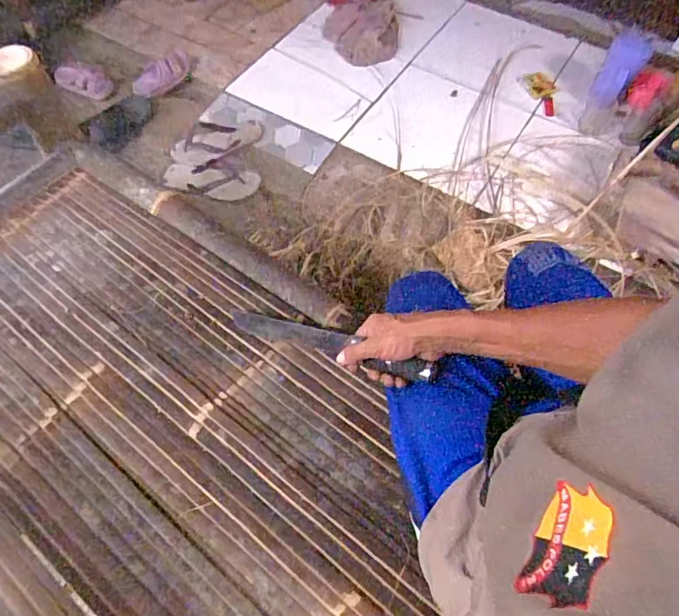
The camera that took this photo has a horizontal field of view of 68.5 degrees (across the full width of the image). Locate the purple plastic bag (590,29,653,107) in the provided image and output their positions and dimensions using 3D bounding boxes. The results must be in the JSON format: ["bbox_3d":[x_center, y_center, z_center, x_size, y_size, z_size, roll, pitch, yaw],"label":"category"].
[{"bbox_3d":[0.814,-0.699,1.437,0.105,0.039,0.297,29,76,14],"label":"purple plastic bag"}]

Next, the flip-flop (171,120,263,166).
[{"bbox_3d":[-0.334,-0.464,1.371,0.251,0.045,0.106,-22,62,-13],"label":"flip-flop"}]

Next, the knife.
[{"bbox_3d":[-0.022,0.045,0.686,0.334,0.036,0.030,13,57,31],"label":"knife"}]

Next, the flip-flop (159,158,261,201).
[{"bbox_3d":[-0.343,-0.346,1.345,0.250,0.033,0.113,9,60,4],"label":"flip-flop"}]

